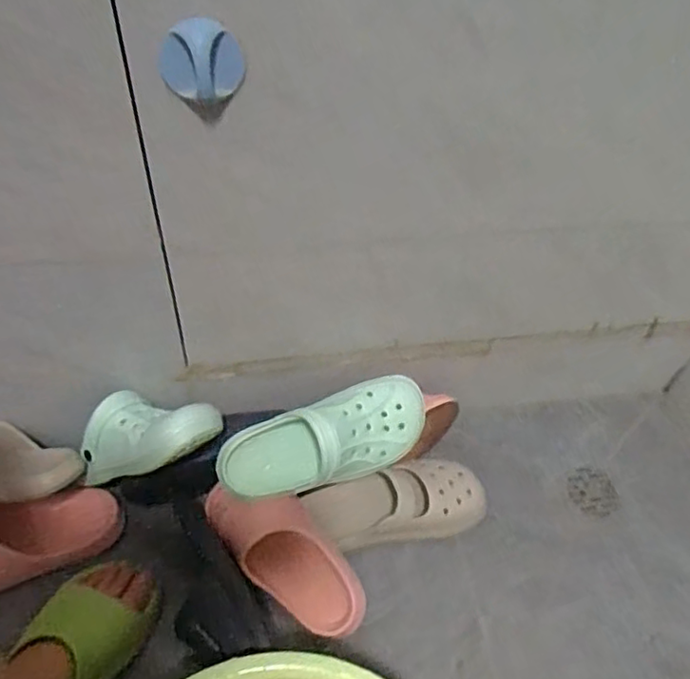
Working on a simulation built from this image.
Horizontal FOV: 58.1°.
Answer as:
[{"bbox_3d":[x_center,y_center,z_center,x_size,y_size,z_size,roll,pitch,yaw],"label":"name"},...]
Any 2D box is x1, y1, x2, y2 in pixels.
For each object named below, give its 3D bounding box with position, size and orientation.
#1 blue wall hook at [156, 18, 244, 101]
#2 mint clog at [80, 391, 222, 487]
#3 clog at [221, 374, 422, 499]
[{"bbox_3d":[-0.107,-0.206,0.463,0.062,0.061,0.015,-16,53,-18],"label":"blue wall hook"},{"bbox_3d":[-0.233,0.106,0.707,0.196,0.076,0.086,-13,43,29],"label":"mint clog"},{"bbox_3d":[-0.022,0.126,0.738,0.258,0.085,0.110,-20,97,-6],"label":"clog"}]

